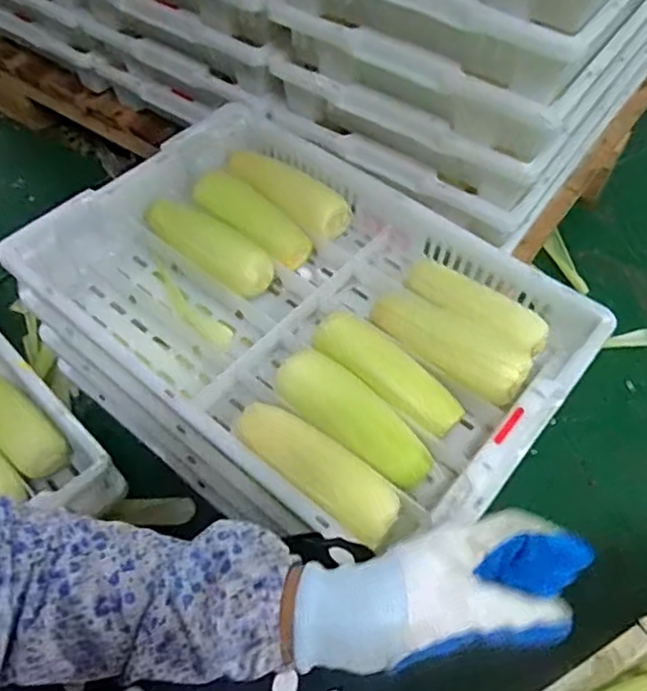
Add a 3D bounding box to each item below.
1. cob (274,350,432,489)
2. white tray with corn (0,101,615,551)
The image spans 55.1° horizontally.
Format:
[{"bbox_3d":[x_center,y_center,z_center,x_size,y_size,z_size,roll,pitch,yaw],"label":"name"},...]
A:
[{"bbox_3d":[0.024,0.074,0.638,0.191,0.052,0.063,35,61,21],"label":"cob"},{"bbox_3d":[-0.020,-0.036,0.750,0.584,0.132,0.412,35,61,21],"label":"white tray with corn"}]

